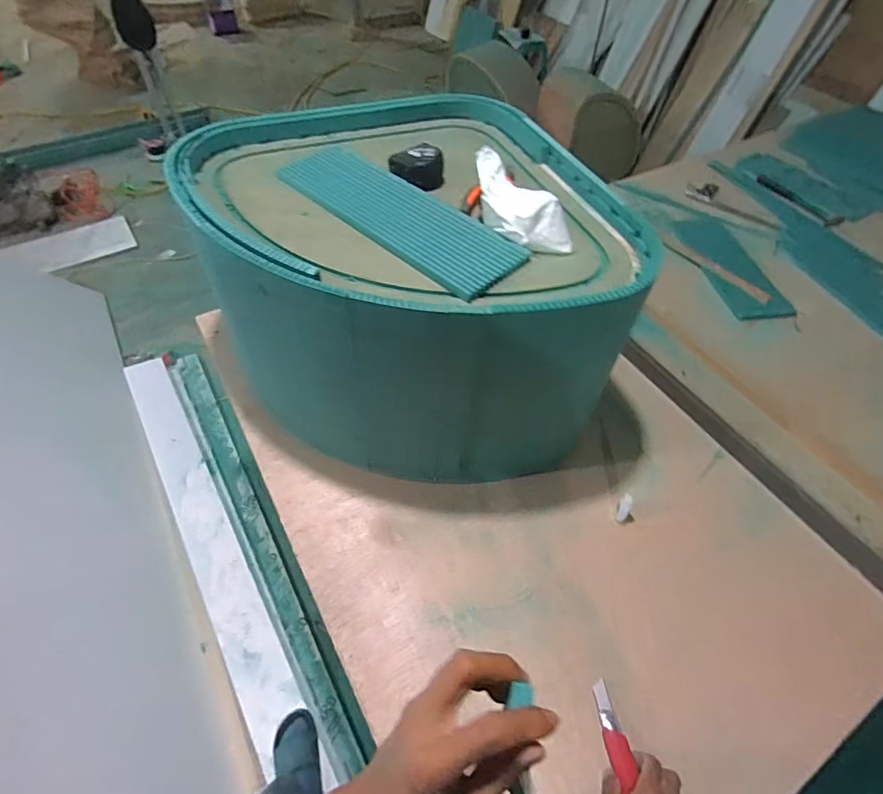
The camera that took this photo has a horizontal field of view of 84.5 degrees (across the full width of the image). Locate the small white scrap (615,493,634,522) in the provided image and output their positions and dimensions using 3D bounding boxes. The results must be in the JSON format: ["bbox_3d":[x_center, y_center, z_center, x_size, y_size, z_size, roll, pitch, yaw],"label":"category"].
[{"bbox_3d":[0.305,0.187,0.813,0.019,0.056,0.016,17,27,10],"label":"small white scrap"}]

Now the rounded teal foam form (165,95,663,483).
[{"bbox_3d":[-0.065,-0.182,0.842,0.581,0.383,0.599,-18,55,-16],"label":"rounded teal foam form"}]

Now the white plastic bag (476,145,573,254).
[{"bbox_3d":[0.101,-0.260,0.661,0.069,0.054,0.177,-38,82,-28],"label":"white plastic bag"}]

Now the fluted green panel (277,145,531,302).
[{"bbox_3d":[-0.069,-0.265,0.695,0.397,0.016,0.125,37,59,23],"label":"fluted green panel"}]

